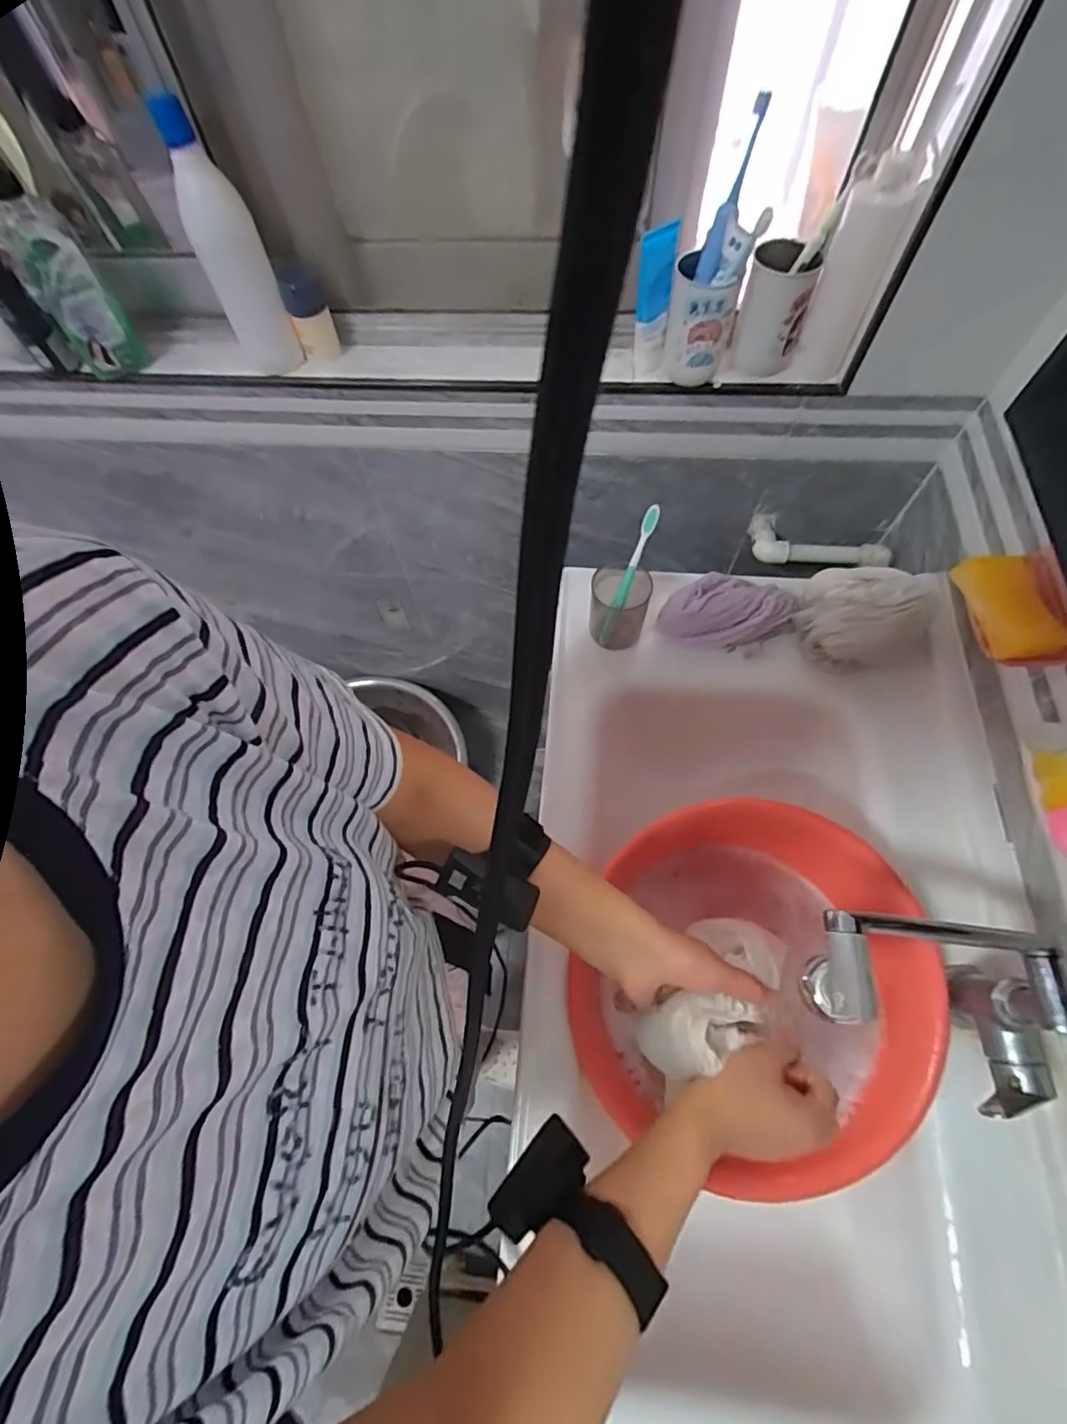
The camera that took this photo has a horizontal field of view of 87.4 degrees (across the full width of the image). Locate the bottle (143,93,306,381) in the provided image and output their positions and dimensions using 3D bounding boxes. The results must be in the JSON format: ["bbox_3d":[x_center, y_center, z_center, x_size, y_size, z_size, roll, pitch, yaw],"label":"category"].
[{"bbox_3d":[-0.362,-0.544,0.672,0.072,0.263,0.063,-28,68,-9],"label":"bottle"}]

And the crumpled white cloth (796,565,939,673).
[{"bbox_3d":[0.411,-0.125,0.703,0.130,0.075,0.133,6,66,5],"label":"crumpled white cloth"}]

